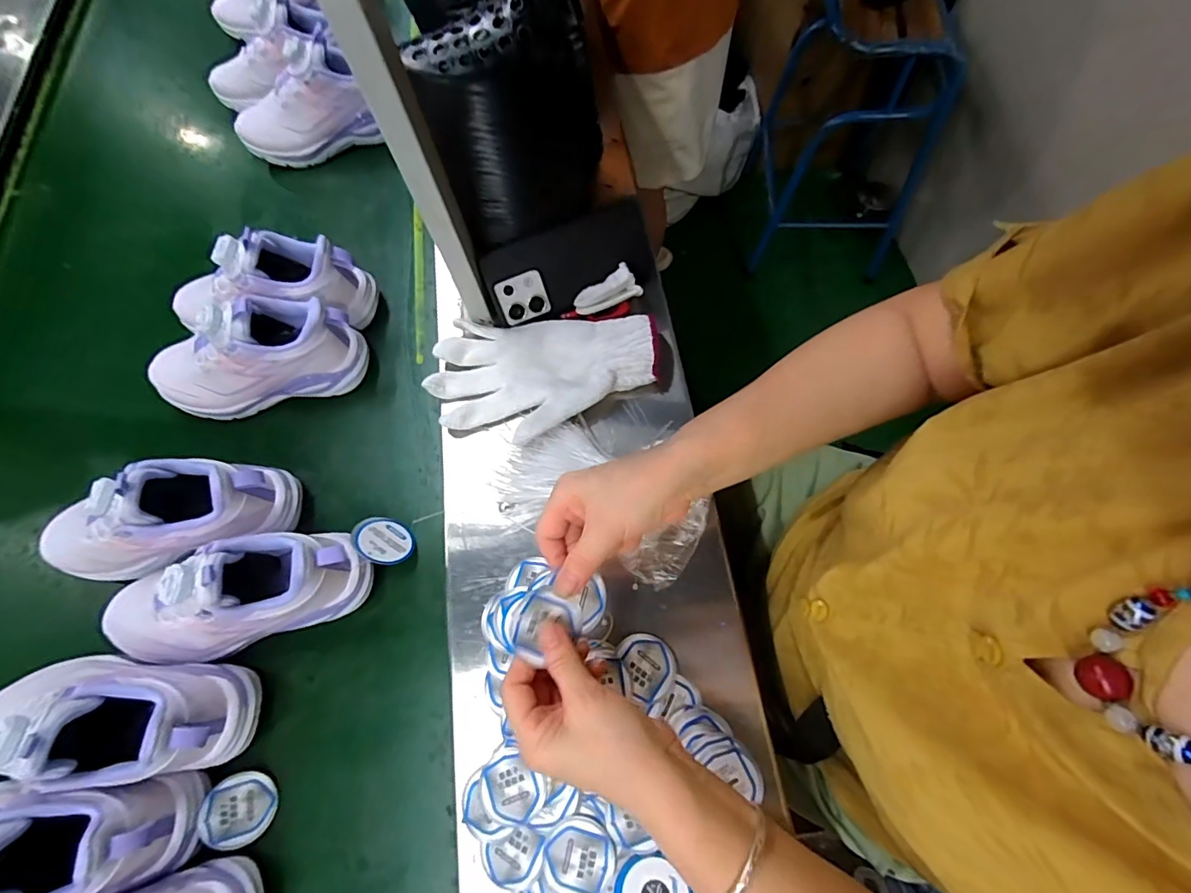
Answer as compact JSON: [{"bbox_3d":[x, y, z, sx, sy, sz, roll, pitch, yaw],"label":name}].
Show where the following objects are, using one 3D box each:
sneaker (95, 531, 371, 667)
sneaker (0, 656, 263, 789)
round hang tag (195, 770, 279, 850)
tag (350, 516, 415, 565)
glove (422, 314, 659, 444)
[{"bbox_3d":[-0.294,0.121,0.404,0.208,0.111,0.070,-17,66,0],"label":"sneaker"},{"bbox_3d":[-0.380,0.196,0.379,0.217,0.108,0.080,1,67,7],"label":"sneaker"},{"bbox_3d":[-0.273,0.278,0.386,0.048,0.005,0.047,18,53,-26],"label":"round hang tag"},{"bbox_3d":[-0.191,0.084,0.450,0.054,0.006,0.046,37,37,9],"label":"tag"},{"bbox_3d":[-0.051,-0.067,0.477,0.210,0.022,0.124,-1,66,7],"label":"glove"}]

